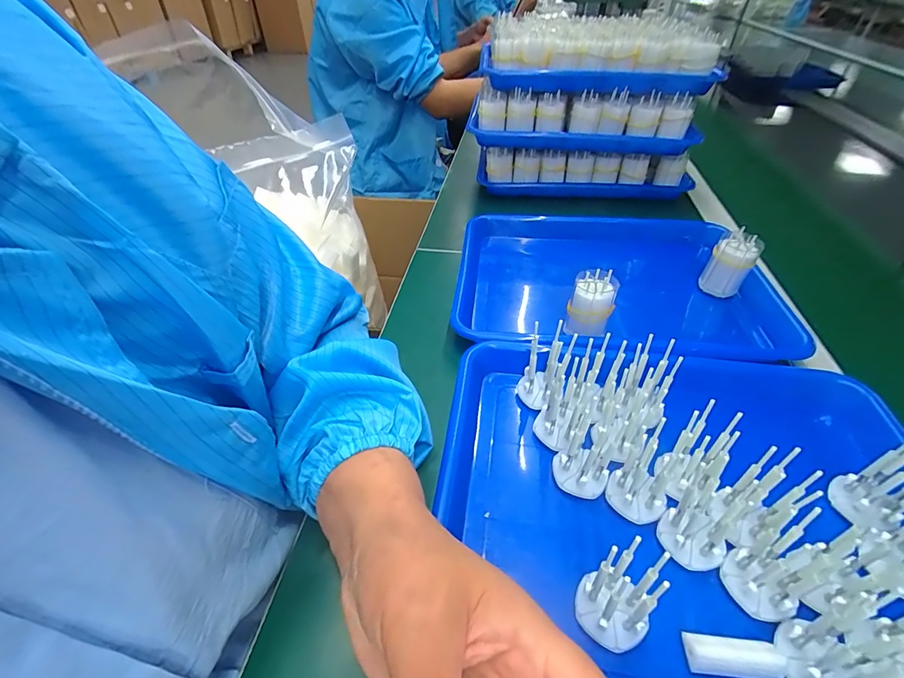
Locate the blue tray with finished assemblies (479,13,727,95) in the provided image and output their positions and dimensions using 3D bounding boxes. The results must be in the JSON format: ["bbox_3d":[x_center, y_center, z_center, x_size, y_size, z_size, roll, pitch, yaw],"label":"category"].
[{"bbox_3d":[0.201,-0.400,0.592,0.304,0.069,0.159,2,42,1],"label":"blue tray with finished assemblies"}]

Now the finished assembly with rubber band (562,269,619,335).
[{"bbox_3d":[0.129,-0.036,0.394,0.041,0.052,0.038,13,44,13],"label":"finished assembly with rubber band"}]

